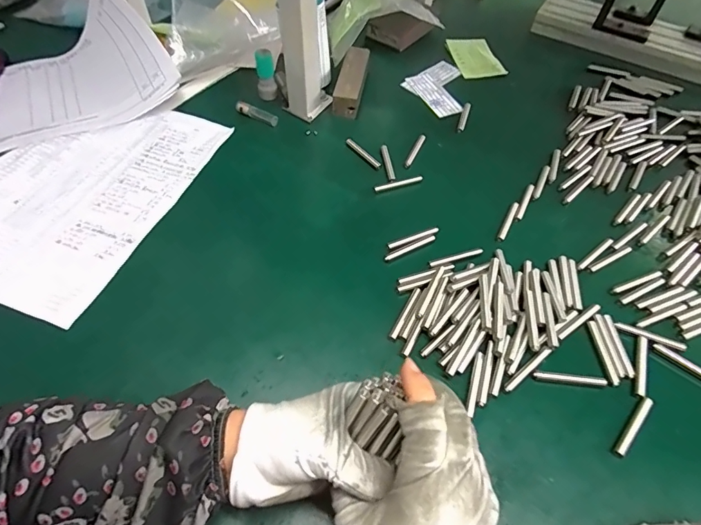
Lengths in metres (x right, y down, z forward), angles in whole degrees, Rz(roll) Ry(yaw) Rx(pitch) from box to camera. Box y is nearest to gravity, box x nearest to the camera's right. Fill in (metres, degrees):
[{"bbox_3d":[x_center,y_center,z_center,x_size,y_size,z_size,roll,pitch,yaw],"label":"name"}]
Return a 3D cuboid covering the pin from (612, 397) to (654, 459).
[{"bbox_3d":[0.219,0.128,0.332,0.057,0.008,0.008,-38,63,-27],"label":"pin"}]

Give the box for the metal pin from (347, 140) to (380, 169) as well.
[{"bbox_3d":[0.015,-0.131,0.513,0.009,0.008,0.058,-32,61,-24],"label":"metal pin"}]

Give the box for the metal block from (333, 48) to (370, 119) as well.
[{"bbox_3d":[0.003,-0.244,0.577,0.034,0.036,0.117,9,53,4],"label":"metal block"}]

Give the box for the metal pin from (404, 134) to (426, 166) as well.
[{"bbox_3d":[0.078,-0.135,0.517,0.008,0.005,0.059,22,55,13],"label":"metal pin"}]

